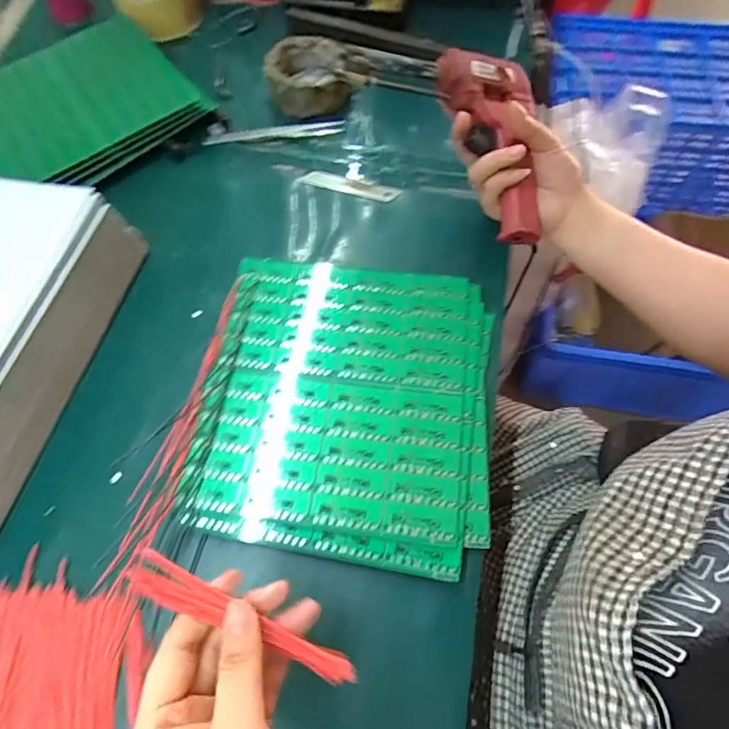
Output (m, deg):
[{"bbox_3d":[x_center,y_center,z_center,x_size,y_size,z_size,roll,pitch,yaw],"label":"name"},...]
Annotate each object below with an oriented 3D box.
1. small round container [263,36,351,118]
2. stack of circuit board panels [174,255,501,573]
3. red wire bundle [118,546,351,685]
[{"bbox_3d":[-0.061,-0.312,0.528,0.089,0.045,0.078,1,64,1],"label":"small round container"},{"bbox_3d":[-0.011,0.025,0.360,0.203,0.025,0.220,6,63,5],"label":"stack of circuit board panels"},{"bbox_3d":[-0.056,0.121,0.229,0.116,0.008,0.019,31,65,-10],"label":"red wire bundle"}]

